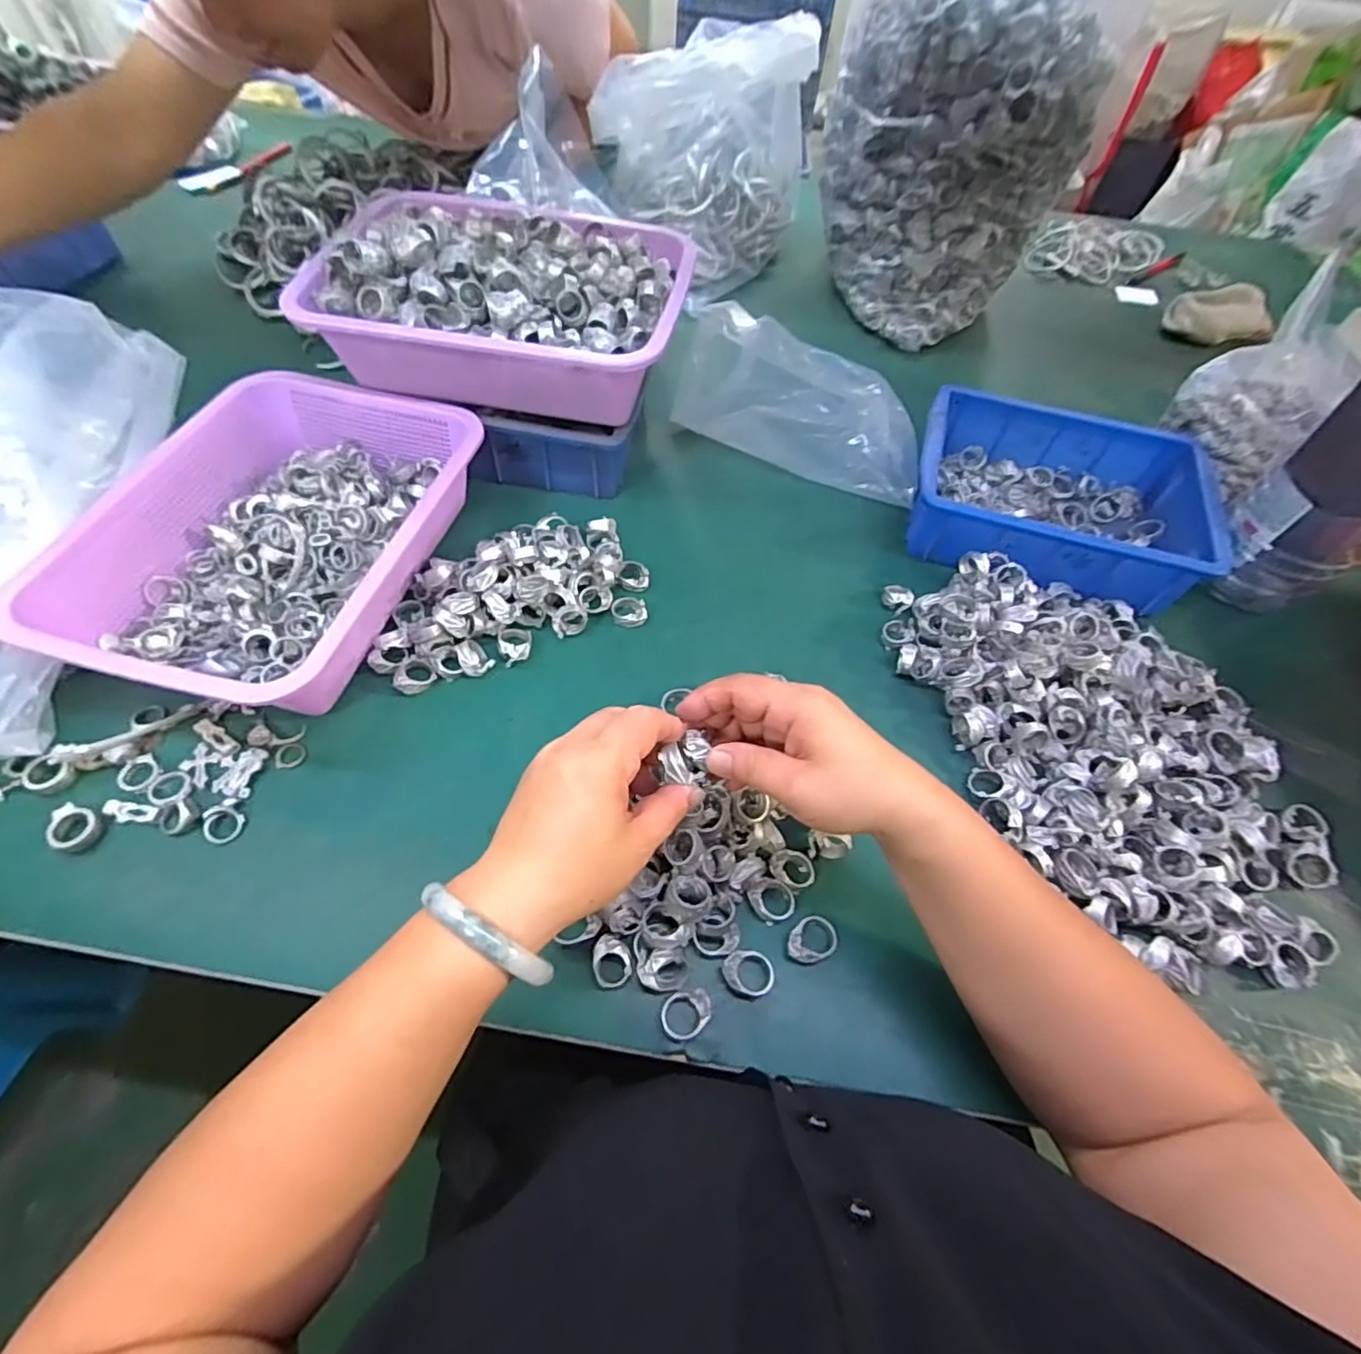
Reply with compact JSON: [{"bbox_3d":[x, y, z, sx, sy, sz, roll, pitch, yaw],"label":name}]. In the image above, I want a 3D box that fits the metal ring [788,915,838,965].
[{"bbox_3d":[0.082,0.164,0.381,0.033,0.015,0.025,-26,63,-19],"label":"metal ring"}]

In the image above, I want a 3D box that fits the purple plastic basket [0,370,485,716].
[{"bbox_3d":[-0.307,-0.110,0.481,0.224,0.076,0.305,16,58,5],"label":"purple plastic basket"}]

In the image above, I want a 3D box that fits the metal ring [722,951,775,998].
[{"bbox_3d":[0.040,0.178,0.368,0.030,0.013,0.024,27,60,12],"label":"metal ring"}]

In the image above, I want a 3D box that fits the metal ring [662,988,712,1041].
[{"bbox_3d":[0.004,0.196,0.354,0.029,0.014,0.024,-11,59,-11],"label":"metal ring"}]

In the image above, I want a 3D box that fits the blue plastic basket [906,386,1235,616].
[{"bbox_3d":[0.342,-0.166,0.565,0.245,0.066,0.181,19,58,8],"label":"blue plastic basket"}]

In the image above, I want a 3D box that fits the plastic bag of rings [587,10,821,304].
[{"bbox_3d":[0.025,-0.664,0.766,0.223,0.217,0.181,37,62,18],"label":"plastic bag of rings"}]

